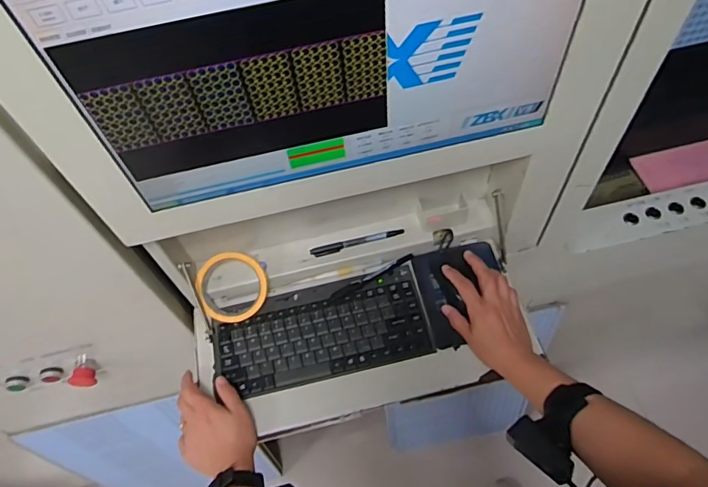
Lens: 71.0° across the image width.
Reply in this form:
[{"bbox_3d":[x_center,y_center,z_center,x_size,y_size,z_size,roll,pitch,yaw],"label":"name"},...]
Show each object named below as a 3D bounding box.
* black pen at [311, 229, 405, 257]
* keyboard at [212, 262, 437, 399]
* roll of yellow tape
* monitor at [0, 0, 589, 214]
[{"bbox_3d":[0.005,-0.002,0.716,0.137,0.014,0.010,-14,59,-4],"label":"black pen"},{"bbox_3d":[-0.044,0.120,0.687,0.288,0.012,0.131,-13,59,-4],"label":"keyboard"},{"bbox_3d":[-0.168,0.061,0.694,0.092,0.025,0.096,0,91,-3],"label":"roll of yellow tape"},{"bbox_3d":[-0.012,-0.154,0.408,0.405,0.243,0.028,-13,59,-3],"label":"monitor"}]

